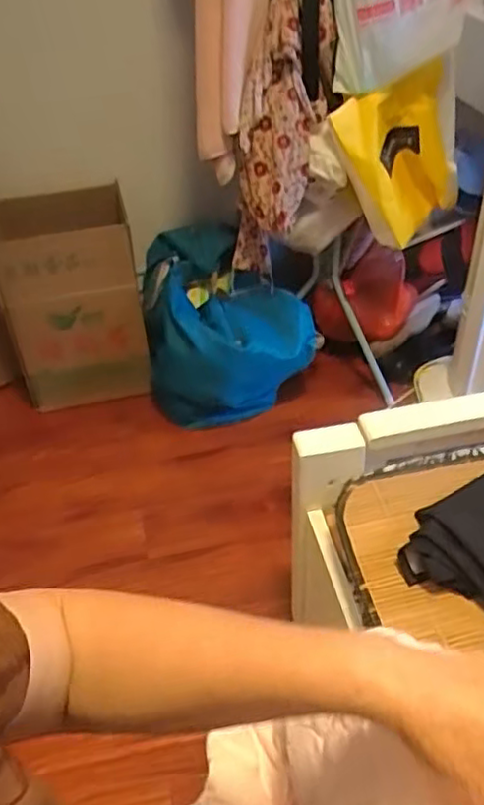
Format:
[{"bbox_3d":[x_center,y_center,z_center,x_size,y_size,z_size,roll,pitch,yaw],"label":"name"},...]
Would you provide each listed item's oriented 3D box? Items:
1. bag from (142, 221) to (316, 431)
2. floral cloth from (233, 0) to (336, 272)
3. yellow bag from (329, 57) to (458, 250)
[{"bbox_3d":[-0.061,-0.193,1.682,0.364,0.382,0.427,-14,41,-11],"label":"bag"},{"bbox_3d":[0.085,-0.512,1.337,0.205,0.556,0.166,-4,40,0],"label":"floral cloth"},{"bbox_3d":[0.338,-0.489,1.363,0.218,0.323,0.104,-26,43,4],"label":"yellow bag"}]

